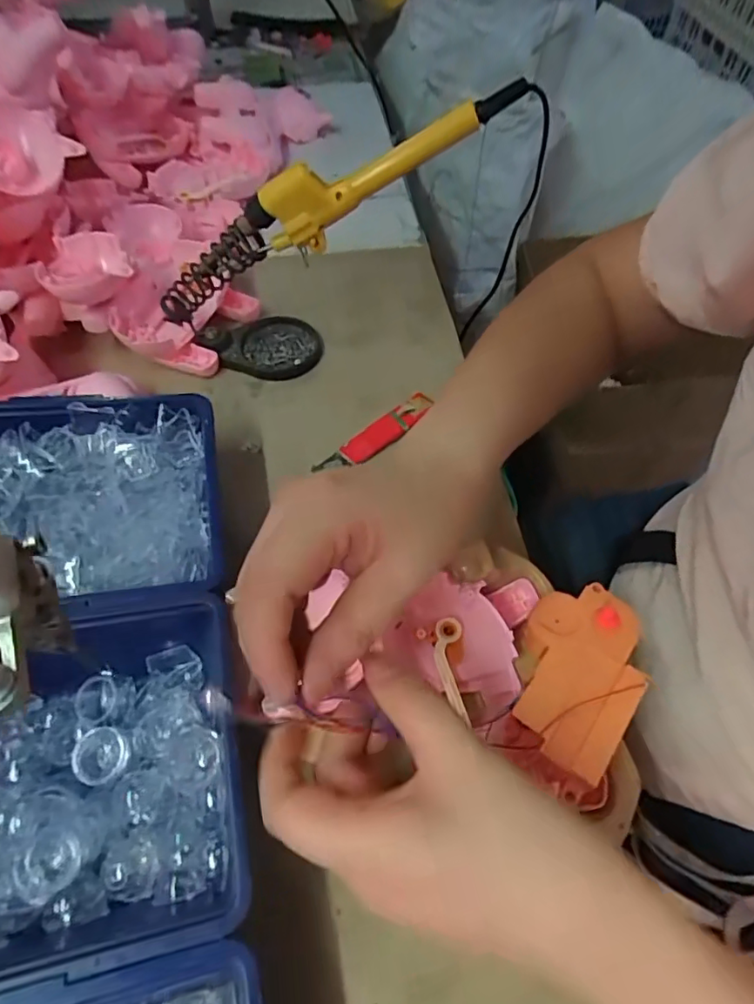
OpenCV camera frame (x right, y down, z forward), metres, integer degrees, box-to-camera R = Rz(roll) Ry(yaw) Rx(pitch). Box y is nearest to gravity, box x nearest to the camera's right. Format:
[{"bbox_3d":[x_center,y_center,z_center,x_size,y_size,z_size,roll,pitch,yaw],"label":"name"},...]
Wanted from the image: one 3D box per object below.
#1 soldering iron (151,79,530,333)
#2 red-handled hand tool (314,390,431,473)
[{"bbox_3d":[-0.044,-0.195,0.360,0.275,0.054,0.026,-21,56,18],"label":"soldering iron"},{"bbox_3d":[-0.002,-0.050,0.405,0.100,0.013,0.019,-33,64,-20],"label":"red-handled hand tool"}]

